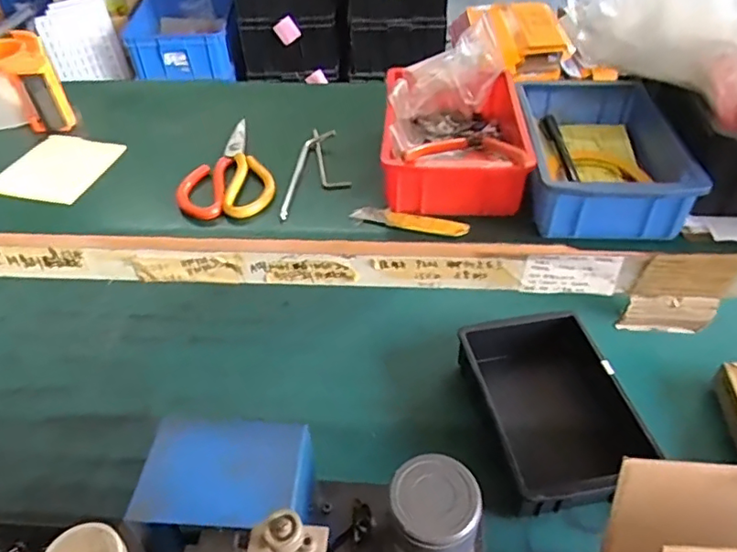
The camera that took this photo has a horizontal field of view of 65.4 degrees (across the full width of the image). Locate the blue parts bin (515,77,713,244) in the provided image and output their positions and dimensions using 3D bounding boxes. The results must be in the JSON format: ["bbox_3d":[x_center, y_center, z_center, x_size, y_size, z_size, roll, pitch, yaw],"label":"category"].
[{"bbox_3d":[0.208,-0.113,0.532,0.126,0.055,0.190,2,44,3],"label":"blue parts bin"}]

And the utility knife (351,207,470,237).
[{"bbox_3d":[0.037,-0.049,0.515,0.103,0.012,0.015,13,46,15],"label":"utility knife"}]

